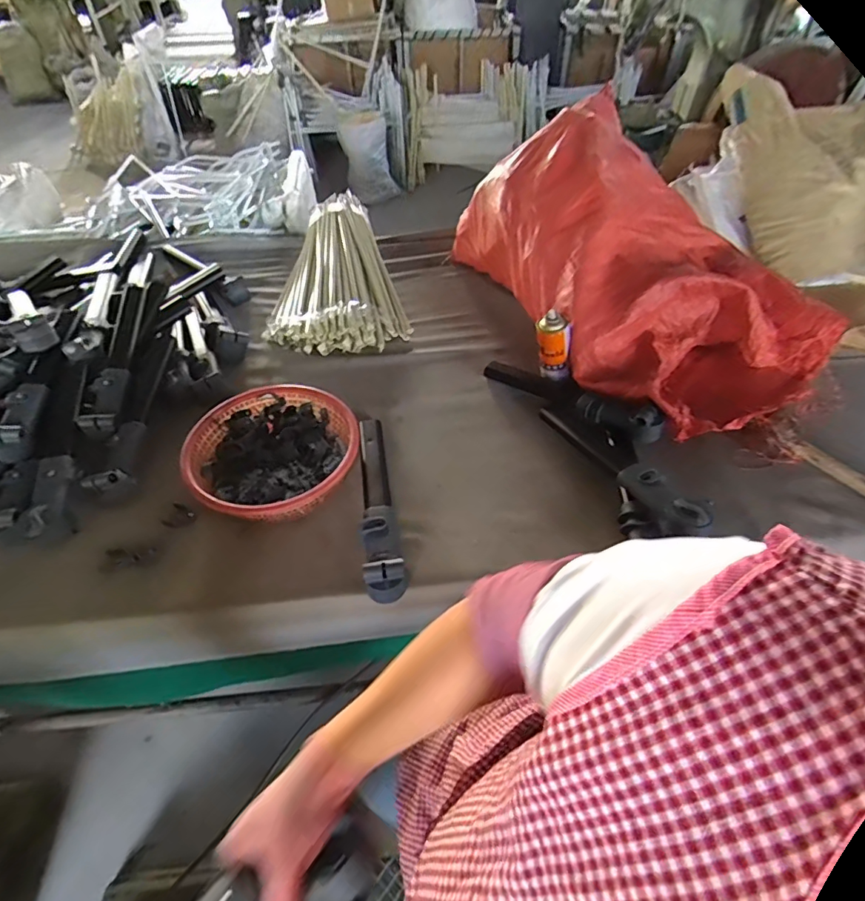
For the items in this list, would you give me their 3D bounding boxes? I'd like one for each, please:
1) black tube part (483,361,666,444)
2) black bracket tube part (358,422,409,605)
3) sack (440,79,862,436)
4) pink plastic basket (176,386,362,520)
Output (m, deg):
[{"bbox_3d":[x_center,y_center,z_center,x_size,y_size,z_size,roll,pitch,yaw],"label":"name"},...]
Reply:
[{"bbox_3d":[0.280,-0.117,1.015,0.392,0.089,0.065,36,58,28],"label":"black tube part"},{"bbox_3d":[-0.103,0.085,0.867,0.067,0.064,0.388,-9,50,-7],"label":"black bracket tube part"},{"bbox_3d":[0.469,-0.439,1.122,0.545,0.359,0.855,-21,52,-17],"label":"sack"},{"bbox_3d":[-0.289,0.013,0.908,0.299,0.094,0.289,-23,53,-18],"label":"pink plastic basket"}]

